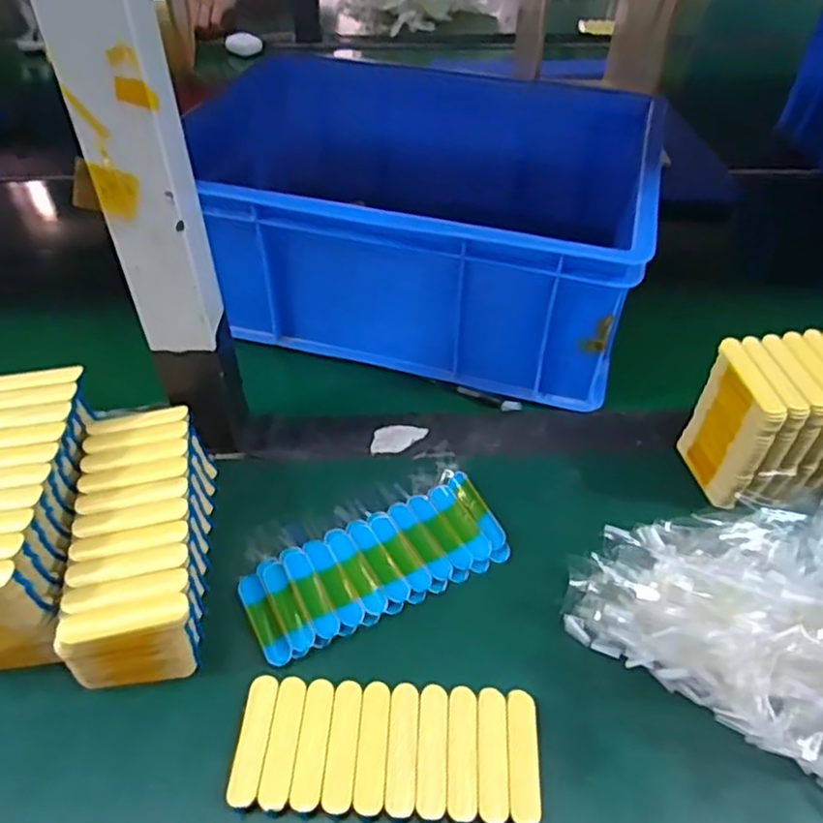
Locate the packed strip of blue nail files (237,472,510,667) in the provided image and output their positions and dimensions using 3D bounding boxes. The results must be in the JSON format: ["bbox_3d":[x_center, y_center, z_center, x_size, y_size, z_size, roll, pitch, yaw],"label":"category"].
[{"bbox_3d":[-0.023,0.093,0.417,0.161,0.010,0.070,-19,49,-19],"label":"packed strip of blue nail files"}]

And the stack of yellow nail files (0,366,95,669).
[{"bbox_3d":[-0.230,0.057,0.395,0.066,0.091,0.162,-5,46,-5],"label":"stack of yellow nail files"}]

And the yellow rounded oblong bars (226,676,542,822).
[{"bbox_3d":[-0.012,0.175,0.346,0.152,0.010,0.062,3,45,2],"label":"yellow rounded oblong bars"}]

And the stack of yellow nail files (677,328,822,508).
[{"bbox_3d":[0.274,0.004,0.452,0.149,0.098,0.071,-10,46,-10],"label":"stack of yellow nail files"}]

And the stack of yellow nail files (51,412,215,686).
[{"bbox_3d":[-0.159,0.075,0.398,0.066,0.058,0.156,-7,46,-8],"label":"stack of yellow nail files"}]

